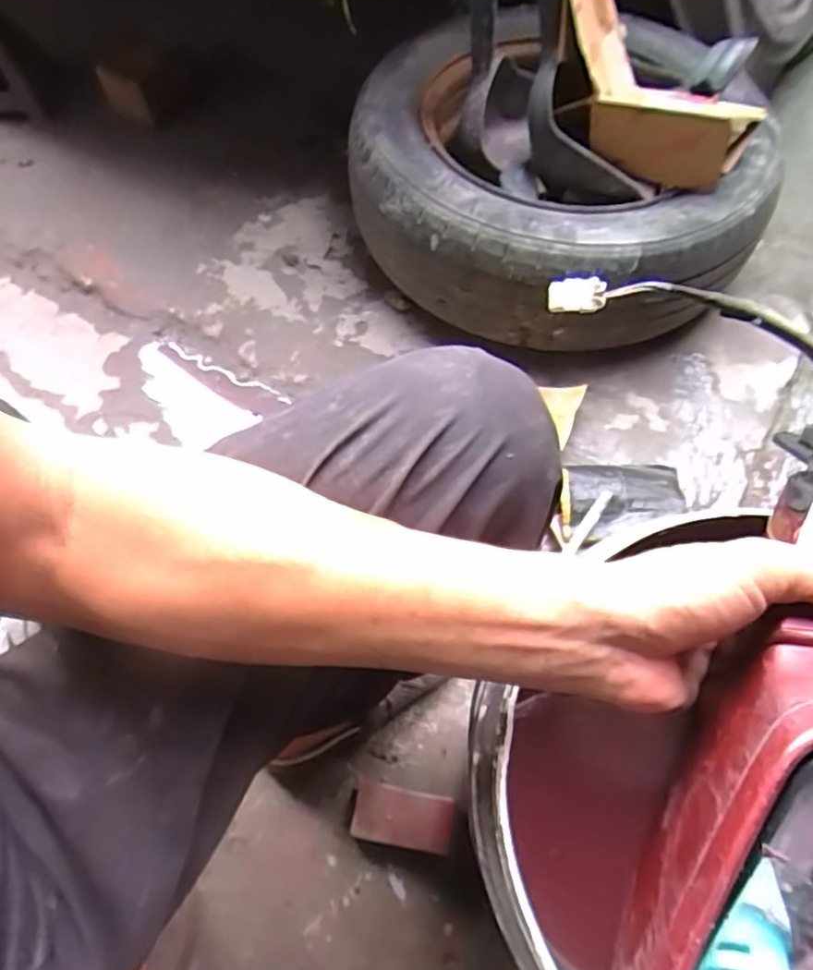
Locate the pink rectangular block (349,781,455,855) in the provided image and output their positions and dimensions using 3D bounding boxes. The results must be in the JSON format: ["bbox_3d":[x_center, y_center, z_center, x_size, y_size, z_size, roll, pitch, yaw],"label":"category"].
[{"bbox_3d":[-0.003,0.328,0.640,0.095,0.028,0.050,9,63,6],"label":"pink rectangular block"}]

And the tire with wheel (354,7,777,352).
[{"bbox_3d":[0.204,-0.444,0.920,0.553,0.164,0.518,-5,63,-1],"label":"tire with wheel"}]

